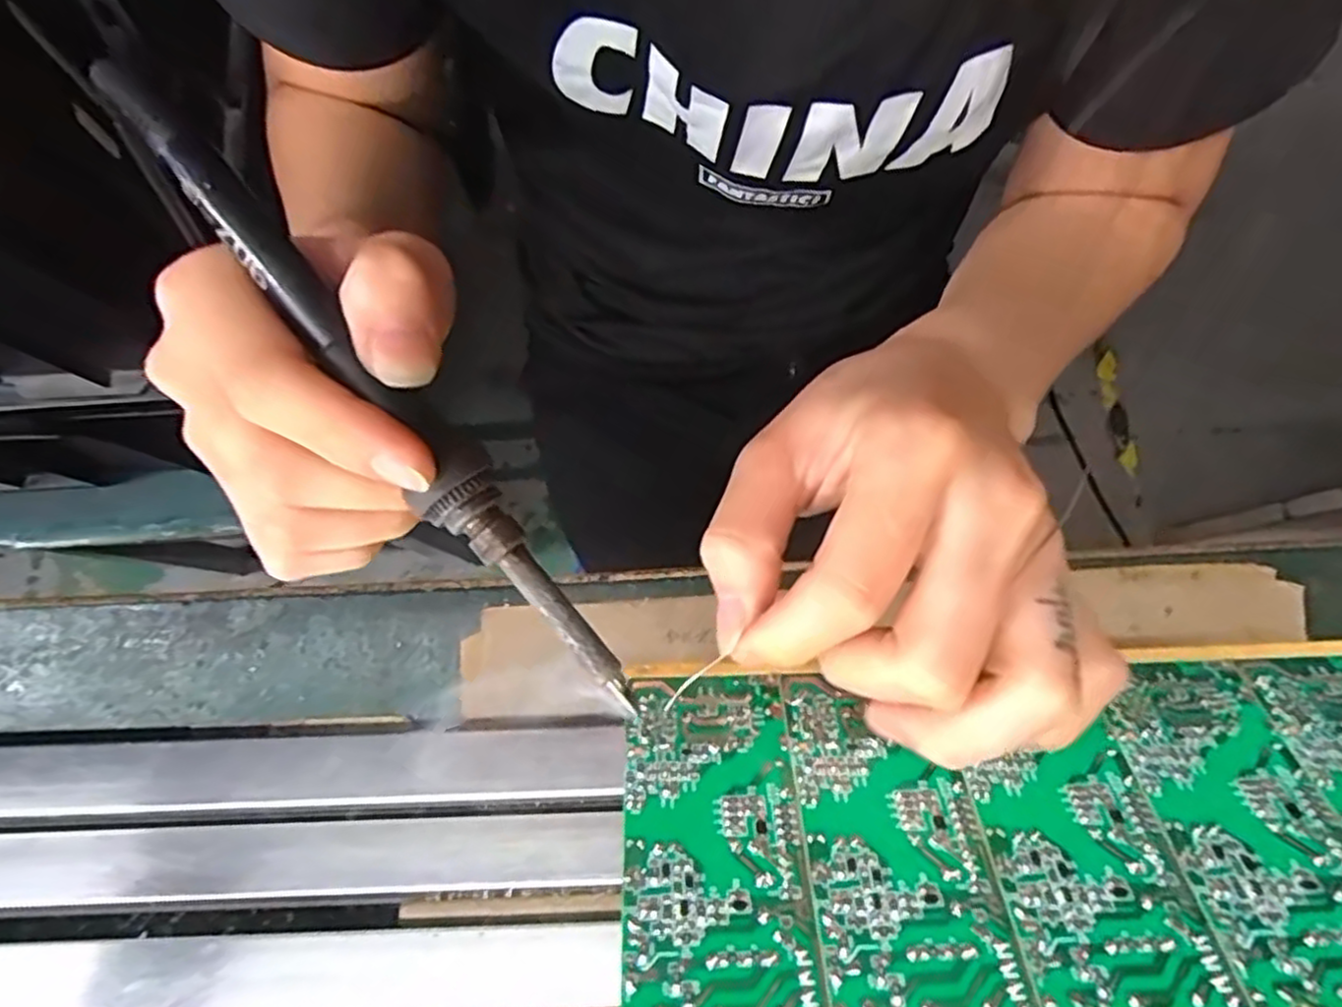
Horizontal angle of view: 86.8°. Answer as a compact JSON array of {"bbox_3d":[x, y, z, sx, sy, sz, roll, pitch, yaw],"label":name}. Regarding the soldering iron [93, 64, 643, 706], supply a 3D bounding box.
[{"bbox_3d":[-0.072,-0.026,0.177,0.017,0.015,0.191,-41,92,-8],"label":"soldering iron"}]

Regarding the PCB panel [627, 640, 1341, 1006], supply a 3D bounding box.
[{"bbox_3d":[0.098,0.080,0.172,0.212,0.004,0.099,-1,45,-1],"label":"PCB panel"}]

